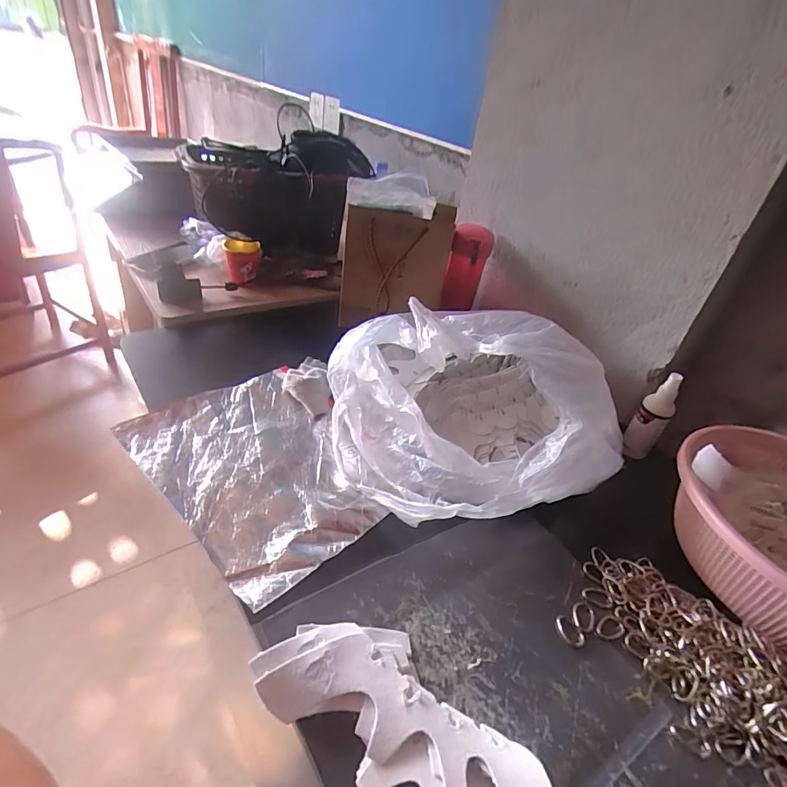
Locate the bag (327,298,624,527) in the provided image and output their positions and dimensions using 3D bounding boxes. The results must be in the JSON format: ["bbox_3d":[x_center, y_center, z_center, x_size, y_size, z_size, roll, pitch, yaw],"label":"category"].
[{"bbox_3d":[0.091,-0.011,0.567,0.322,0.147,0.324,-1,36,-15],"label":"bag"}]

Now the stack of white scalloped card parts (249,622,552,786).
[{"bbox_3d":[0.011,0.247,0.326,0.229,0.032,0.098,31,41,27],"label":"stack of white scalloped card parts"}]

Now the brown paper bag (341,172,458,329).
[{"bbox_3d":[0.004,-0.228,0.759,0.178,0.234,0.086,4,36,-8],"label":"brown paper bag"}]

